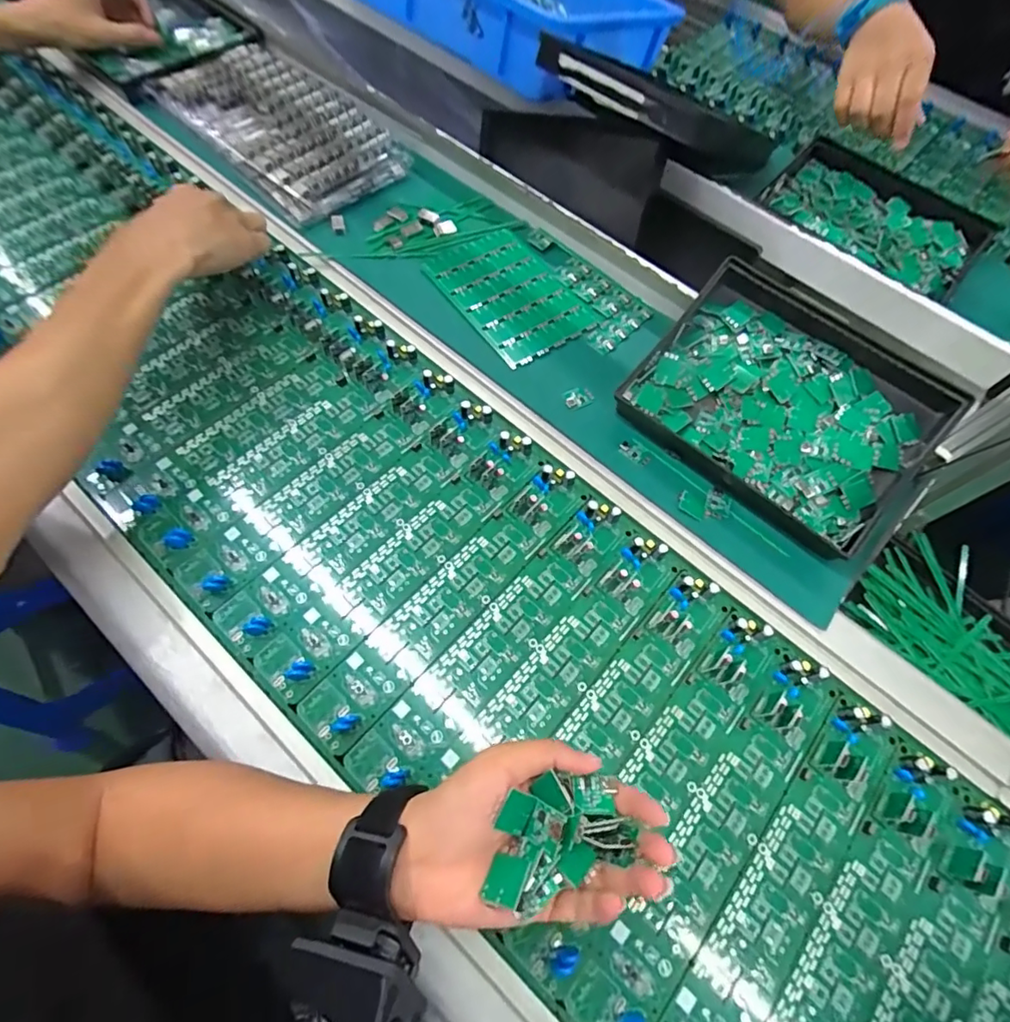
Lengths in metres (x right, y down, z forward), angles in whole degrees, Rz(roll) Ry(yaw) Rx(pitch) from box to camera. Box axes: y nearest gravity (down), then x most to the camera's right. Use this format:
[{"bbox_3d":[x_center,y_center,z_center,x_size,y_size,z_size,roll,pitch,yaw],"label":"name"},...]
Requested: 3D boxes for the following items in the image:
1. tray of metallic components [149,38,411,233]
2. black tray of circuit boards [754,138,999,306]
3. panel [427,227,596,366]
[{"bbox_3d":[-0.269,-0.461,0.623,0.161,0.026,0.328,-40,69,-21],"label":"tray of metallic components"},{"bbox_3d":[0.418,-0.331,0.599,0.229,0.032,0.166,35,65,16],"label":"black tray of circuit boards"},{"bbox_3d":[0.004,-0.223,0.539,0.106,0.009,0.168,-31,67,-18],"label":"panel"}]

